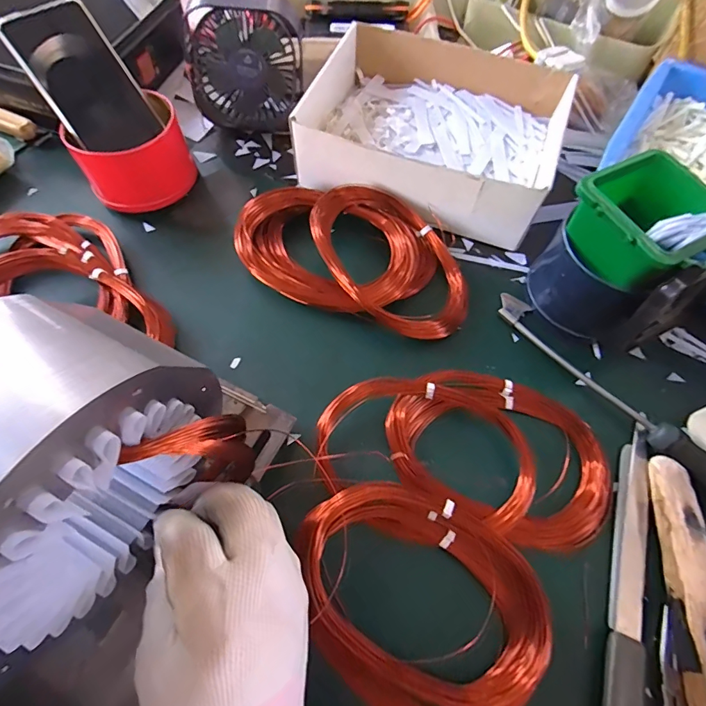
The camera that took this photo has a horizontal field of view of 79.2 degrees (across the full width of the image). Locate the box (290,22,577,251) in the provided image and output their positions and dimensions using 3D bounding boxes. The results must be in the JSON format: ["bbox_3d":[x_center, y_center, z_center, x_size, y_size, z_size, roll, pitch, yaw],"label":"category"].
[{"bbox_3d":[0.083,-0.231,0.443,0.239,0.067,0.196,19,66,8],"label":"box"}]

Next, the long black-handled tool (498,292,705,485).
[{"bbox_3d":[0.219,0.039,0.340,0.030,0.019,0.259,-35,70,-16],"label":"long black-handled tool"}]

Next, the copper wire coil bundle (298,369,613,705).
[{"bbox_3d":[0.059,0.108,0.305,0.197,0.022,0.238,35,69,14],"label":"copper wire coil bundle"}]

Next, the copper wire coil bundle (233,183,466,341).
[{"bbox_3d":[0.002,-0.097,0.400,0.219,0.051,0.132,20,66,8],"label":"copper wire coil bundle"}]

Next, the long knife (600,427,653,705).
[{"bbox_3d":[0.181,0.172,0.277,0.024,0.013,0.258,20,66,8],"label":"long knife"}]

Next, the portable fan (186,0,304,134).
[{"bbox_3d":[-0.113,-0.309,0.456,0.119,0.102,0.067,-10,65,-6],"label":"portable fan"}]

